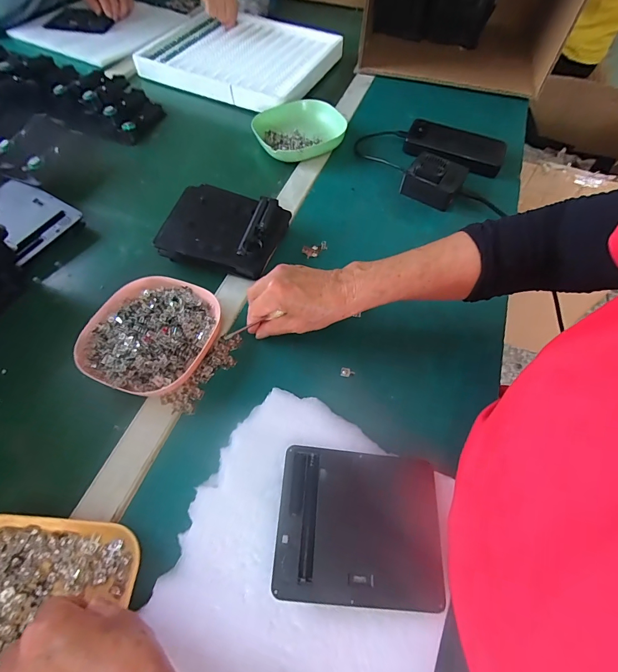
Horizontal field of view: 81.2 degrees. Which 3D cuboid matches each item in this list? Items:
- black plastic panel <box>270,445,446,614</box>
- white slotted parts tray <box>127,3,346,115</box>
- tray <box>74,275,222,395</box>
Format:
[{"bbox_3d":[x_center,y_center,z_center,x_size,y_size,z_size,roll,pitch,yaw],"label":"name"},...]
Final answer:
[{"bbox_3d":[0.043,0.155,0.300,0.134,0.018,0.112,5,58,1],"label":"black plastic panel"},{"bbox_3d":[-0.137,-0.571,0.735,0.337,0.034,0.306,24,60,12],"label":"white slotted parts tray"},{"bbox_3d":[-0.171,-0.002,0.393,0.125,0.035,0.134,23,60,11],"label":"tray"}]

